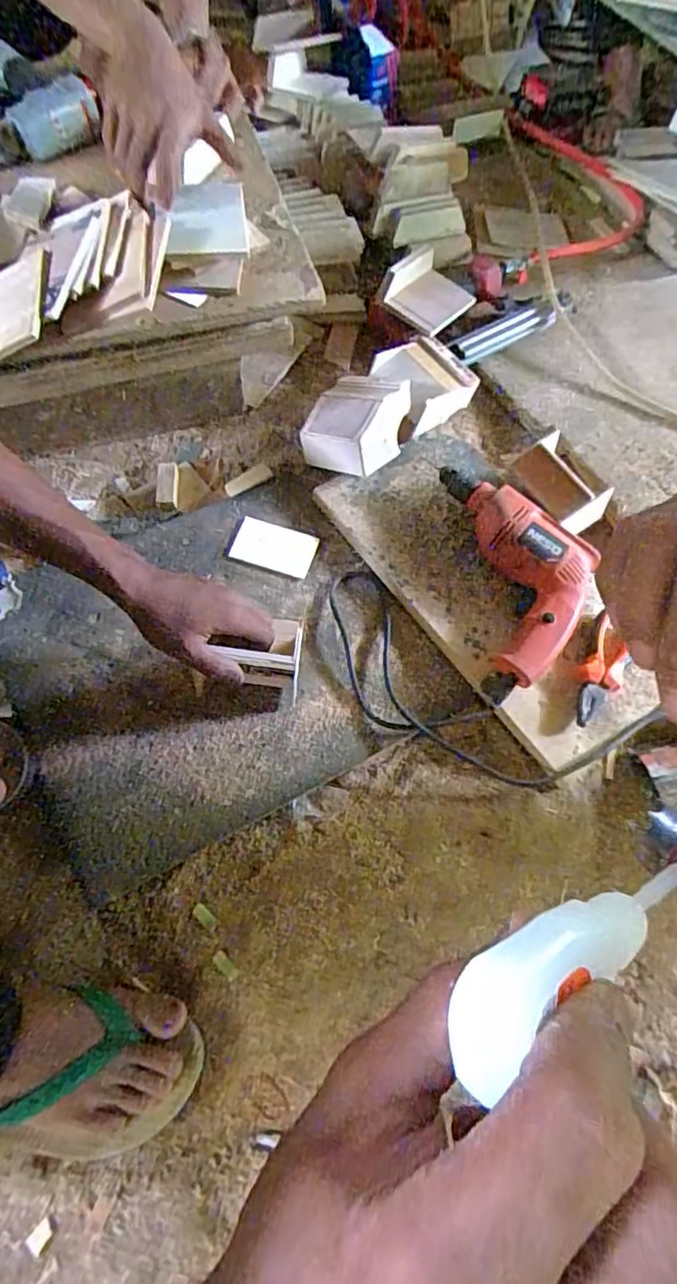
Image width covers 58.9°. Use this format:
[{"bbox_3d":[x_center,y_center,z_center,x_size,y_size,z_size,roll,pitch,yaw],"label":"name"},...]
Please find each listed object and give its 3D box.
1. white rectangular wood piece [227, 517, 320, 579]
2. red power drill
[{"bbox_3d":[-0.075,-0.109,0.699,0.095,0.007,0.061,17,64,5],"label":"white rectangular wood piece"},{"bbox_3d":[0.212,-0.084,0.666,0.140,0.056,0.276,-5,64,-5],"label":"red power drill"}]

